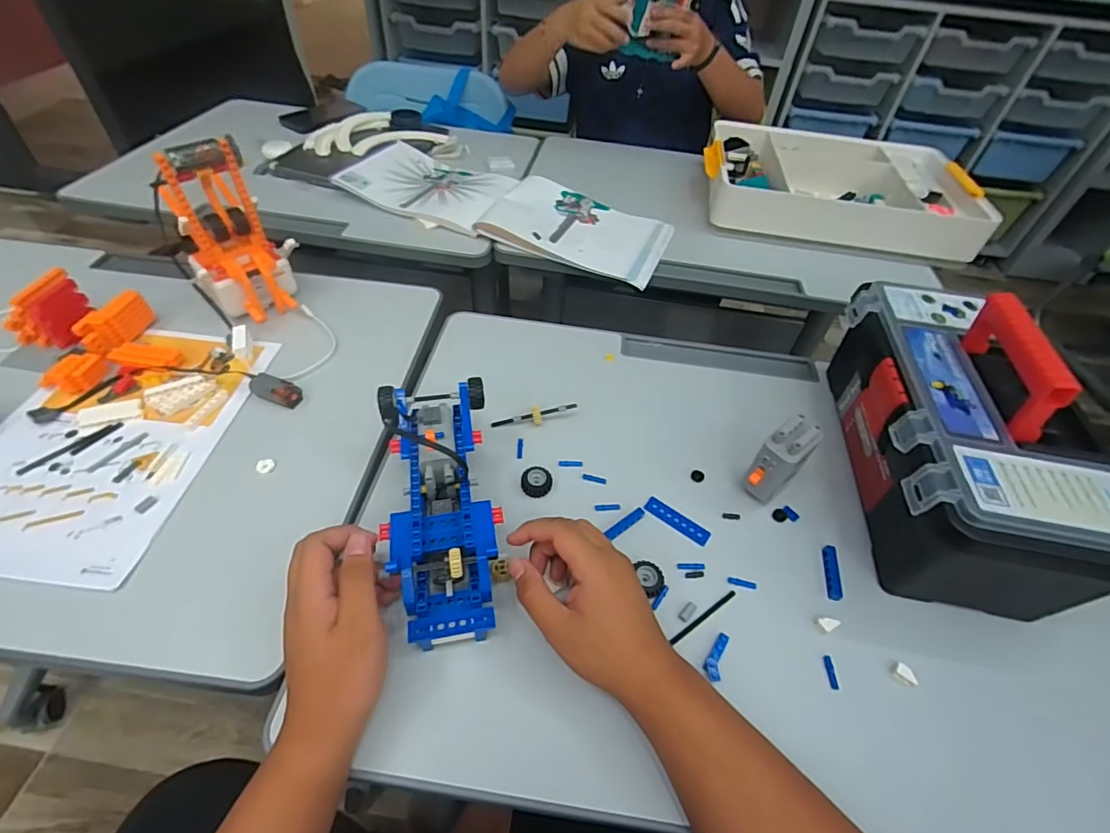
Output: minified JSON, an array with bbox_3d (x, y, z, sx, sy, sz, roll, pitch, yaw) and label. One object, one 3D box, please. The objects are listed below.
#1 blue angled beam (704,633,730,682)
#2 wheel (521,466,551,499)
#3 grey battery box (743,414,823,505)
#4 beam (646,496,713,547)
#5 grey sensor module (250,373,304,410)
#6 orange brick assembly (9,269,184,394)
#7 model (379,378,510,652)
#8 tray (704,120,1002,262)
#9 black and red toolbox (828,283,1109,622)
[{"bbox_3d":[0.127,0.187,0.399,0.012,0.008,0.037,22,51,12],"label":"blue angled beam"},{"bbox_3d":[-0.018,0.063,0.489,0.029,0.011,0.029,3,50,-4],"label":"wheel"},{"bbox_3d":[0.207,0.042,0.470,0.035,0.082,0.046,37,56,22],"label":"grey battery box"},{"bbox_3d":[0.115,0.097,0.478,0.064,0.004,0.018,33,55,20],"label":"beam"},{"bbox_3d":[-0.293,-0.028,0.535,0.051,0.018,0.023,21,51,11],"label":"grey sensor module"},{"bbox_3d":[-0.504,-0.091,0.548,0.123,0.054,0.143,-34,61,-29],"label":"orange brick assembly"},{"bbox_3d":[-0.092,0.067,0.416,0.088,0.070,0.215,-6,63,-11],"label":"model"},{"bbox_3d":[0.488,-0.416,0.909,0.426,0.085,0.318,12,48,6],"label":"tray"},{"bbox_3d":[0.367,0.003,0.463,0.151,0.180,0.286,11,50,3],"label":"black and red toolbox"}]

